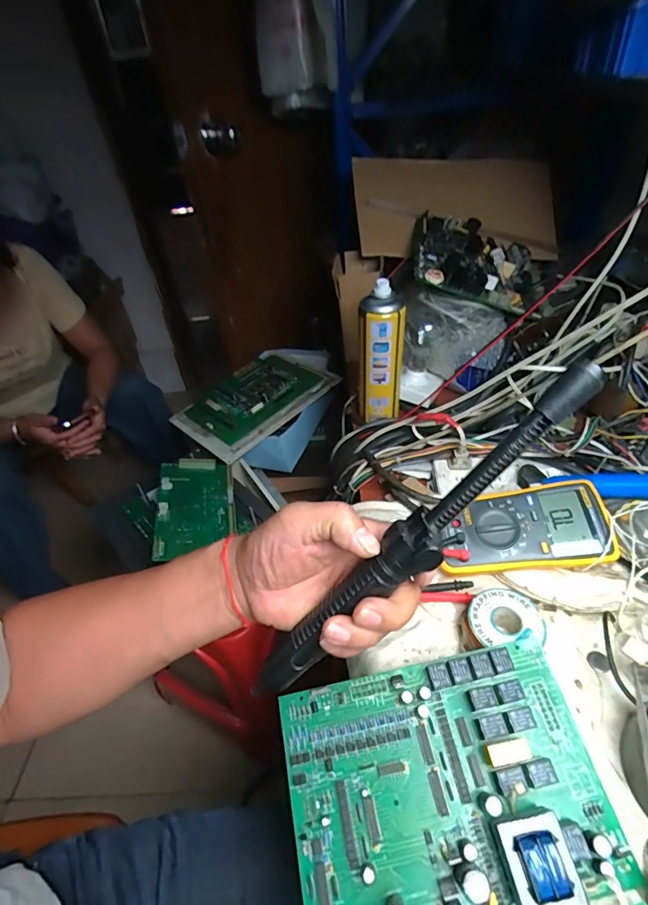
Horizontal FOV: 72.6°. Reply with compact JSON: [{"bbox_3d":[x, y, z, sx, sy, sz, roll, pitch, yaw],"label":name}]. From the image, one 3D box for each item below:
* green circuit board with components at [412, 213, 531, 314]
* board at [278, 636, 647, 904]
[{"bbox_3d":[0.261,-0.332,0.754,0.214,0.050,0.220,17,54,-5],"label":"green circuit board with components"},{"bbox_3d":[0.087,0.239,0.326,0.228,0.035,0.158,-11,43,-4],"label":"board"}]

